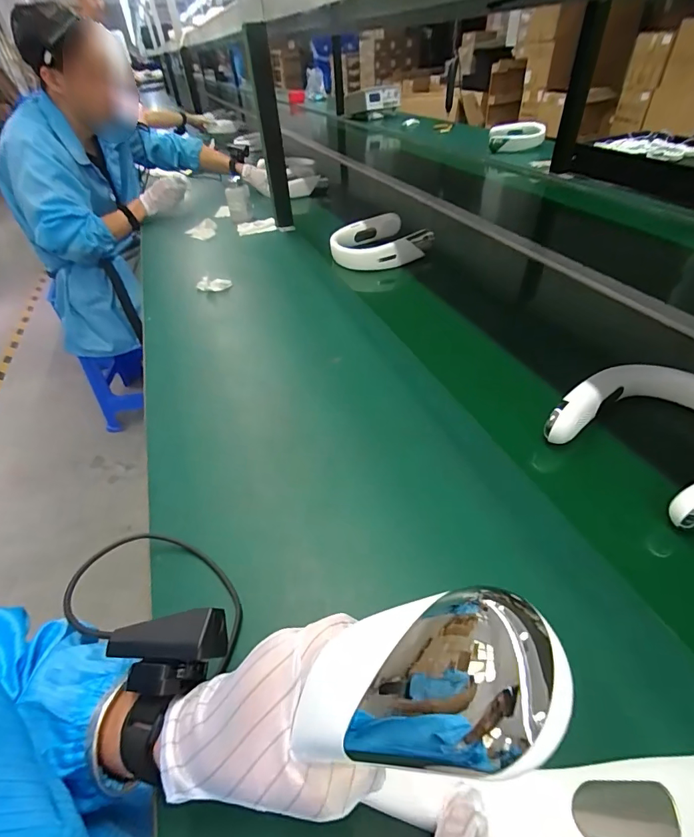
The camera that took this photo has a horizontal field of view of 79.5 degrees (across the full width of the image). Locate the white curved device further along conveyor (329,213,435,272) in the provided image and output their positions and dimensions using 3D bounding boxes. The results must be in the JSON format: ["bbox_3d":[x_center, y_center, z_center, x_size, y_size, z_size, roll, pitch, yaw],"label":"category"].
[{"bbox_3d":[0.080,-0.397,0.933,0.217,0.053,0.195,-27,53,-25],"label":"white curved device further along conveyor"}]

